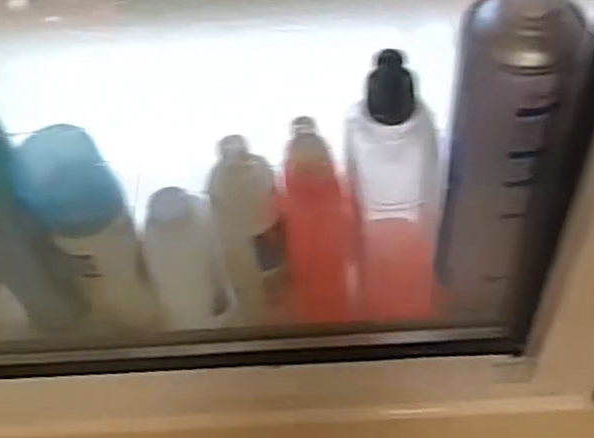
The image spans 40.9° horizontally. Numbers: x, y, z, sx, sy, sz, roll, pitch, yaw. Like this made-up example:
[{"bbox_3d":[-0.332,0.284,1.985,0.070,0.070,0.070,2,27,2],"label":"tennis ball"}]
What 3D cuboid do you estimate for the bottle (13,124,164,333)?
[{"bbox_3d":[-0.132,0.017,0.524,0.054,0.171,0.050,-3,55,4],"label":"bottle"}]

